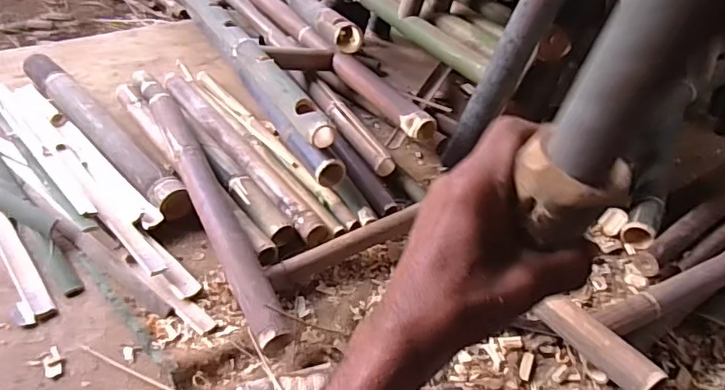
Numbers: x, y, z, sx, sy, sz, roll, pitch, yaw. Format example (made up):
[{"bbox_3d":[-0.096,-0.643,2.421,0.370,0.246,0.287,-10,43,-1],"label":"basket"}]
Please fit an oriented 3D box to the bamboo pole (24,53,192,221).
[{"bbox_3d":[-0.585,-0.145,1.198,0.064,0.063,0.662,-31,56,-35],"label":"bamboo pole"}]

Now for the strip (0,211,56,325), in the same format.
[{"bbox_3d":[-0.757,0.000,1.066,0.057,0.034,0.718,-26,53,-32],"label":"strip"}]

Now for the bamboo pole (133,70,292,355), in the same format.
[{"bbox_3d":[-0.301,-0.006,1.036,0.071,0.084,0.717,-18,48,-24],"label":"bamboo pole"}]

